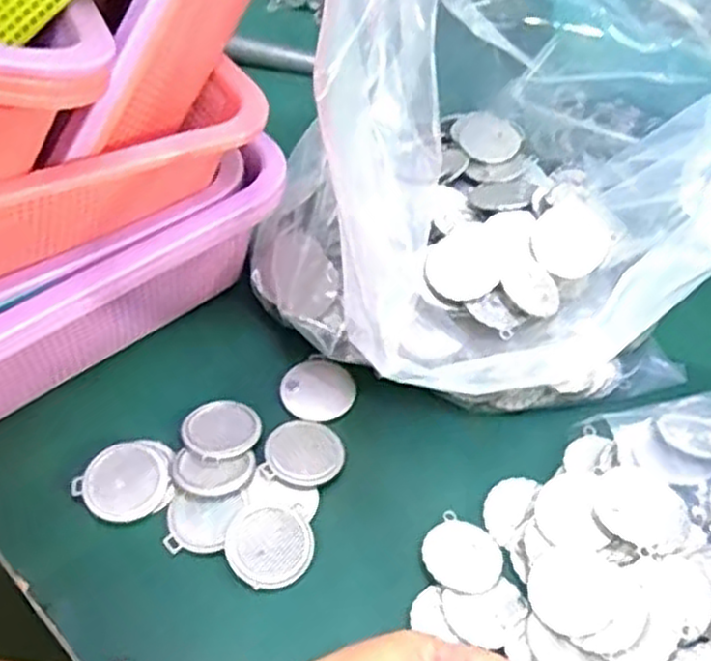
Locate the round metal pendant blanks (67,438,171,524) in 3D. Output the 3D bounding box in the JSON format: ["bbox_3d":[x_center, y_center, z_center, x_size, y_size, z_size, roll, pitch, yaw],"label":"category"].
[{"bbox_3d":[-0.112,0.073,0.375,0.037,0.006,0.041,35,57,23],"label":"round metal pendant blanks"}]

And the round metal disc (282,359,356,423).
[{"bbox_3d":[-0.021,0.032,0.417,0.038,0.005,0.037,1,51,-1],"label":"round metal disc"}]

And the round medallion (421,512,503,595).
[{"bbox_3d":[0.050,0.106,0.360,0.036,0.007,0.038,1,51,-1],"label":"round medallion"}]

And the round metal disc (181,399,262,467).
[{"bbox_3d":[-0.070,0.051,0.398,0.038,0.004,0.039,1,51,-1],"label":"round metal disc"}]

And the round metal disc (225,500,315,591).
[{"bbox_3d":[-0.040,0.099,0.359,0.039,0.004,0.040,1,51,-1],"label":"round metal disc"}]

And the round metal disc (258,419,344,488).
[{"bbox_3d":[-0.026,0.062,0.394,0.038,0.005,0.040,1,51,-1],"label":"round metal disc"}]

